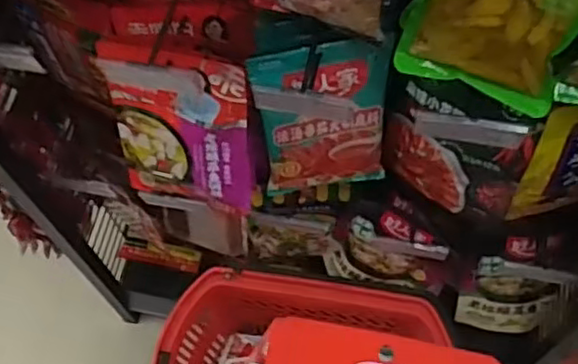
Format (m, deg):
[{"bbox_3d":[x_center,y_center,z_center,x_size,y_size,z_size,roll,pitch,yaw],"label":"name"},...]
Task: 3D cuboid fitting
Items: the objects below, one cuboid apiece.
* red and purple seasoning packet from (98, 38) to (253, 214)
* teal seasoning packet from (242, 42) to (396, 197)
[{"bbox_3d":[-0.128,-0.062,0.809,0.169,0.253,0.025,12,46,11],"label":"red and purple seasoning packet"},{"bbox_3d":[0.044,-0.061,0.832,0.153,0.266,0.024,-11,51,-3],"label":"teal seasoning packet"}]

